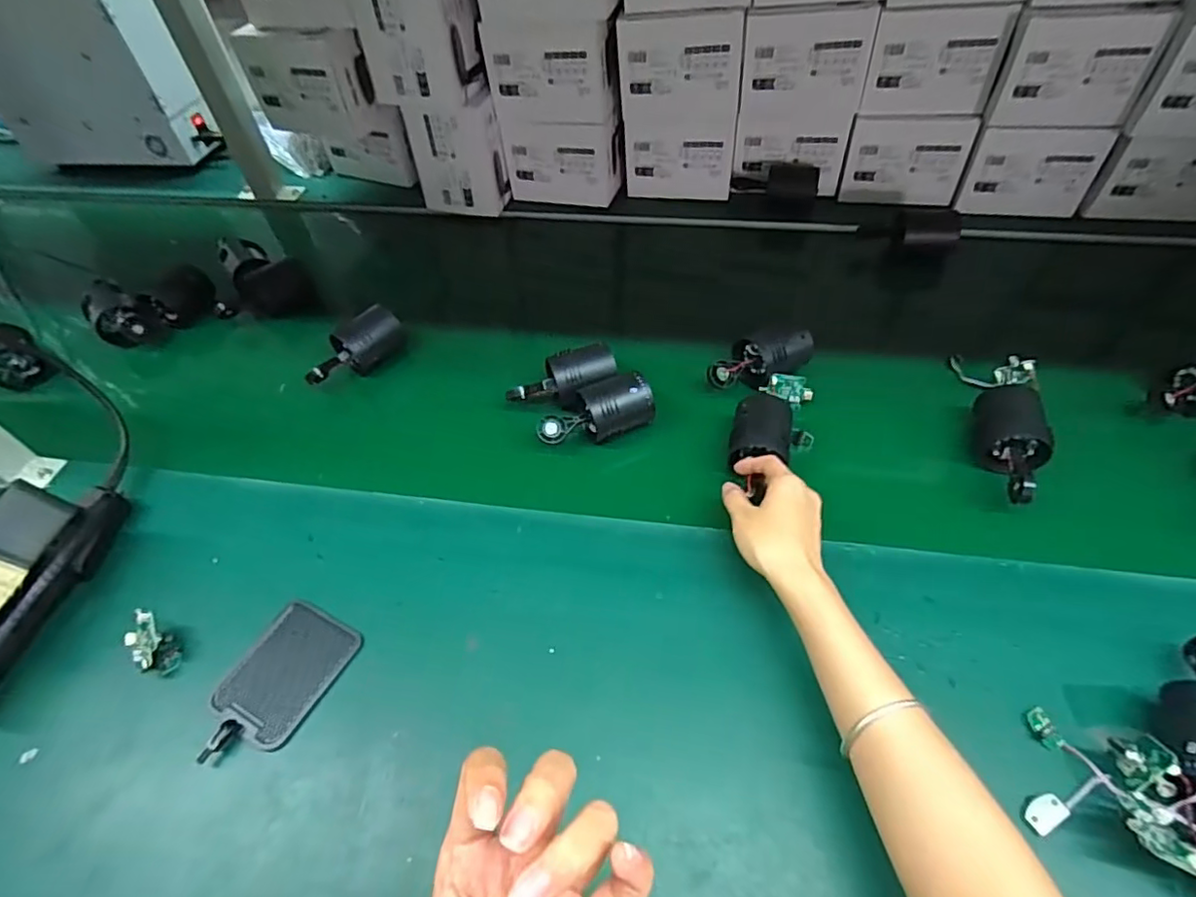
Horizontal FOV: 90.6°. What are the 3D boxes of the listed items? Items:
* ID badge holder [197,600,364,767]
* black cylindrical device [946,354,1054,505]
[{"bbox_3d":[-0.245,0.180,0.451,0.075,0.013,0.117,20,55,19],"label":"ID badge holder"},{"bbox_3d":[0.385,-0.029,0.564,0.061,0.054,0.196,13,52,13],"label":"black cylindrical device"}]

